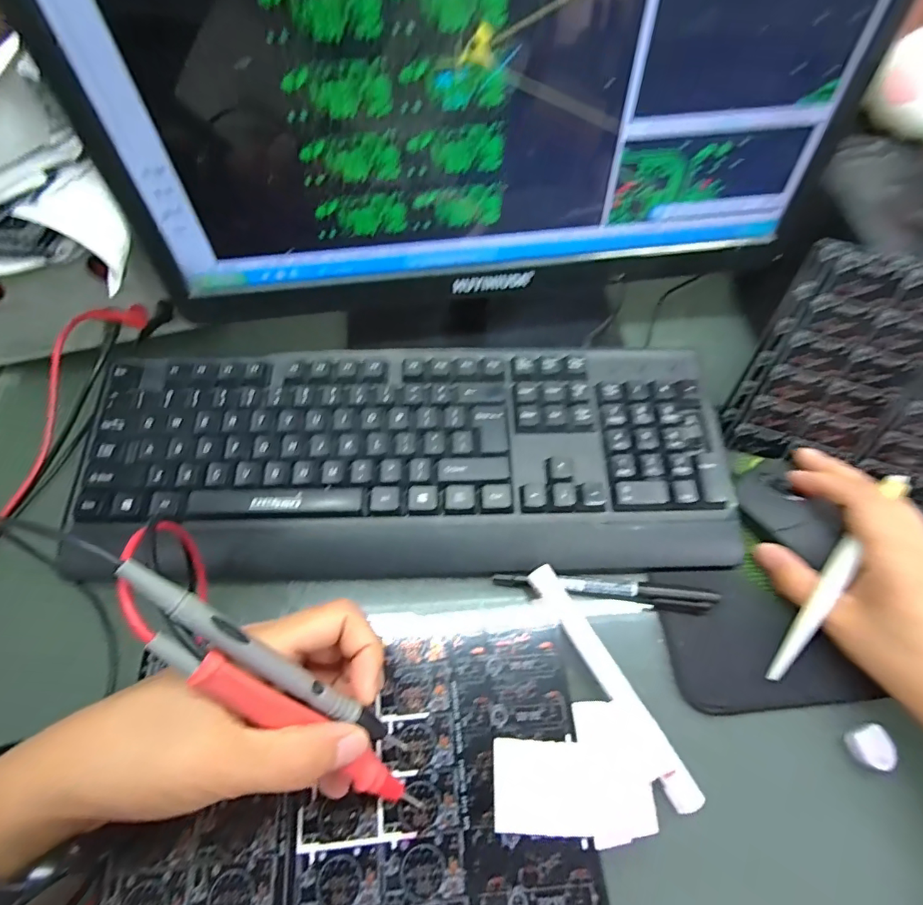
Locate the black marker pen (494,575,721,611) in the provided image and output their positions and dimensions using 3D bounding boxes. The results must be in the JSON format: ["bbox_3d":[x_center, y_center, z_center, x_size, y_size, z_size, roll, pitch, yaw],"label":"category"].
[{"bbox_3d":[0.092,0.087,0.313,0.138,0.010,0.011,7,62,3],"label":"black marker pen"}]

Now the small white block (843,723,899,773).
[{"bbox_3d":[0.229,0.165,0.271,0.020,0.009,0.020,-19,63,-10],"label":"small white block"}]

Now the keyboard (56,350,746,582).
[{"bbox_3d":[-0.035,0.004,0.339,0.424,0.038,0.149,-1,61,-1],"label":"keyboard"}]

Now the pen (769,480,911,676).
[{"bbox_3d":[0.218,0.073,0.284,0.011,0.006,0.139,33,90,16],"label":"pen"}]

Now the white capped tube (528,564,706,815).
[{"bbox_3d":[0.086,0.130,0.282,0.015,0.014,0.143,-28,65,-14],"label":"white capped tube"}]

